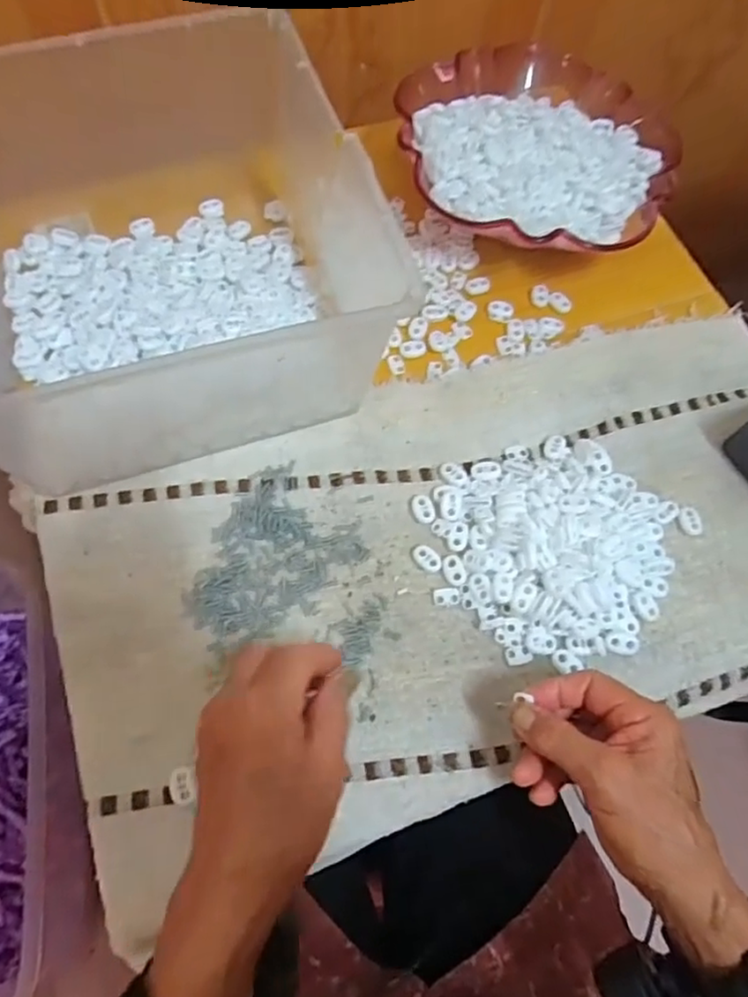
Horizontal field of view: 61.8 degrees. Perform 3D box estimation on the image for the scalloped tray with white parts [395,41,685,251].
[{"bbox_3d":[0.145,-0.315,0.574,0.246,0.062,0.245,7,67,0],"label":"scalloped tray with white parts"}]

